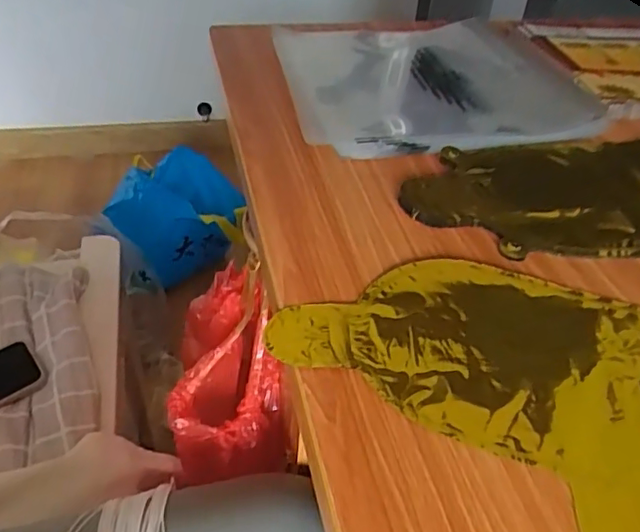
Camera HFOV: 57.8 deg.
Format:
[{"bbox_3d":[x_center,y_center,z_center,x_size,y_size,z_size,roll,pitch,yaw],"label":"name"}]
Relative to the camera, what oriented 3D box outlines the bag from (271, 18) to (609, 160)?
[{"bbox_3d":[0.088,-0.143,0.450,0.219,0.026,0.187,-4,42,-11],"label":"bag"}]

